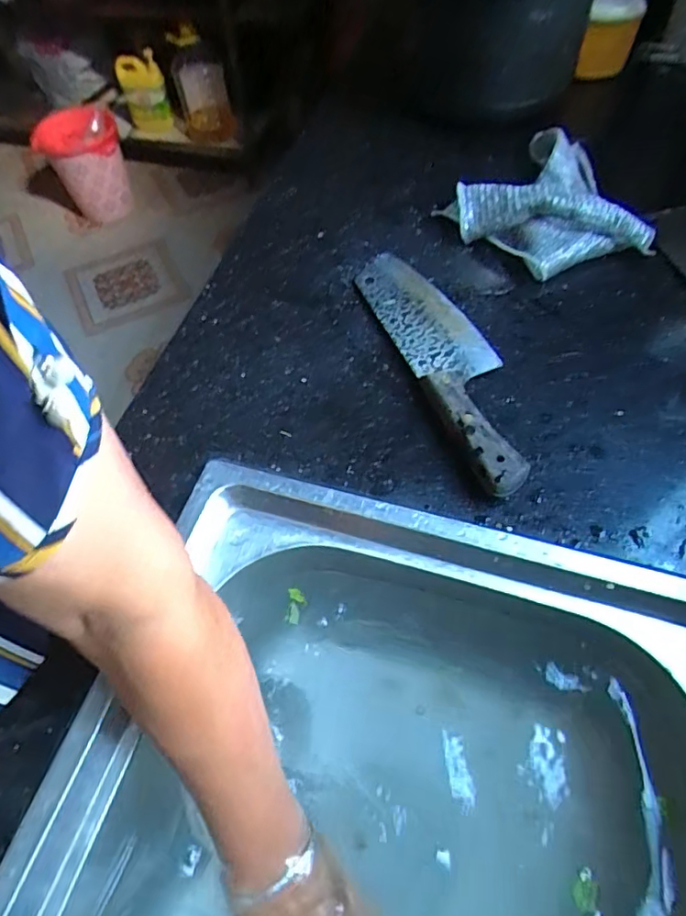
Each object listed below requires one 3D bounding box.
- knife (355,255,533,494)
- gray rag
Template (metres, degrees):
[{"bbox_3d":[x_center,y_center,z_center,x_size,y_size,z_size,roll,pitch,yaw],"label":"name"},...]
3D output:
[{"bbox_3d":[0.093,-0.096,0.494,0.078,0.027,0.295,-19,58,-8],"label":"knife"},{"bbox_3d":[0.220,-0.266,0.580,0.175,0.053,0.197,-32,61,-16],"label":"gray rag"}]

